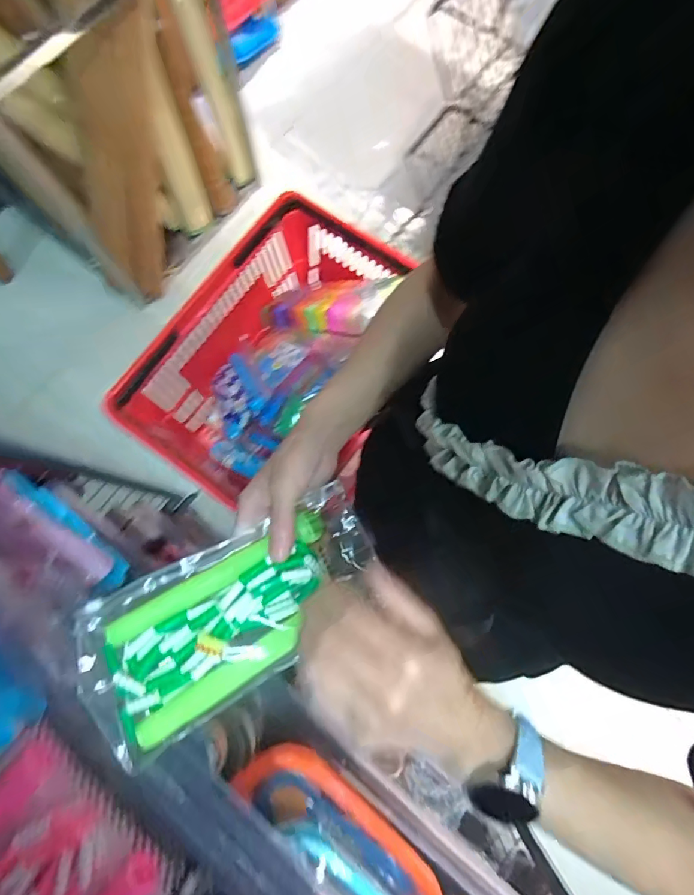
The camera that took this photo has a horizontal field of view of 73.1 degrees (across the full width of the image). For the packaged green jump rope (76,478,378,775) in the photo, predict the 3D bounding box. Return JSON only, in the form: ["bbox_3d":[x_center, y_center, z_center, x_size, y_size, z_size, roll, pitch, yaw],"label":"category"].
[{"bbox_3d":[-0.090,0.123,0.369,0.241,0.028,0.116,-32,79,-14],"label":"packaged green jump rope"}]

